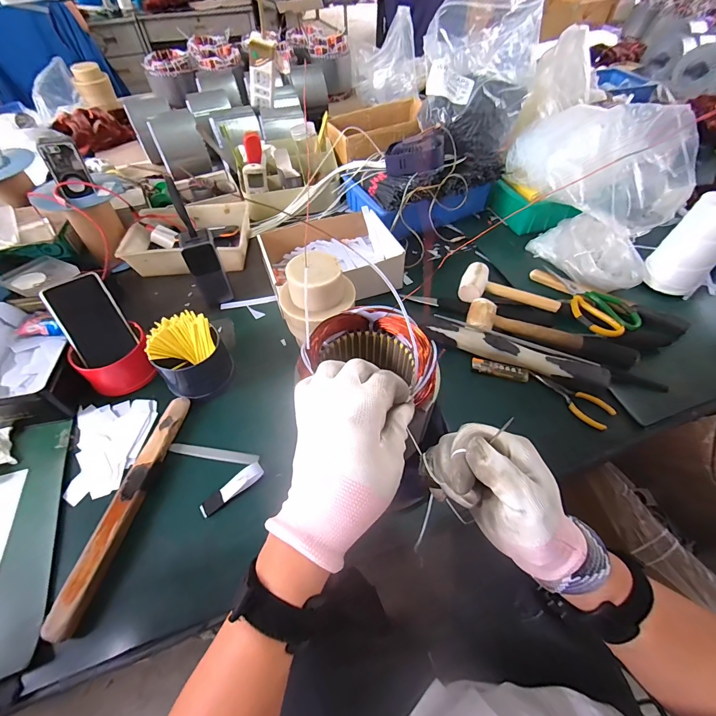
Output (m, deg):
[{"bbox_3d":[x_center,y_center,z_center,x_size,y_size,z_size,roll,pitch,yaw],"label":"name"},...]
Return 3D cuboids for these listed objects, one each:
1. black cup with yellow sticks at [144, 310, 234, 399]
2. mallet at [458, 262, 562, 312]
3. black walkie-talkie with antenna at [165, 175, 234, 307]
[{"bbox_3d":[-0.252,-0.003,0.529,0.094,0.088,0.090,-1,54,1],"label":"black cup with yellow sticks"},{"bbox_3d":[0.271,-0.118,0.623,0.170,0.035,0.083,18,56,15],"label":"mallet"},{"bbox_3d":[-0.268,-0.183,0.592,0.057,0.198,0.047,-17,55,-10],"label":"black walkie-talkie with antenna"}]

